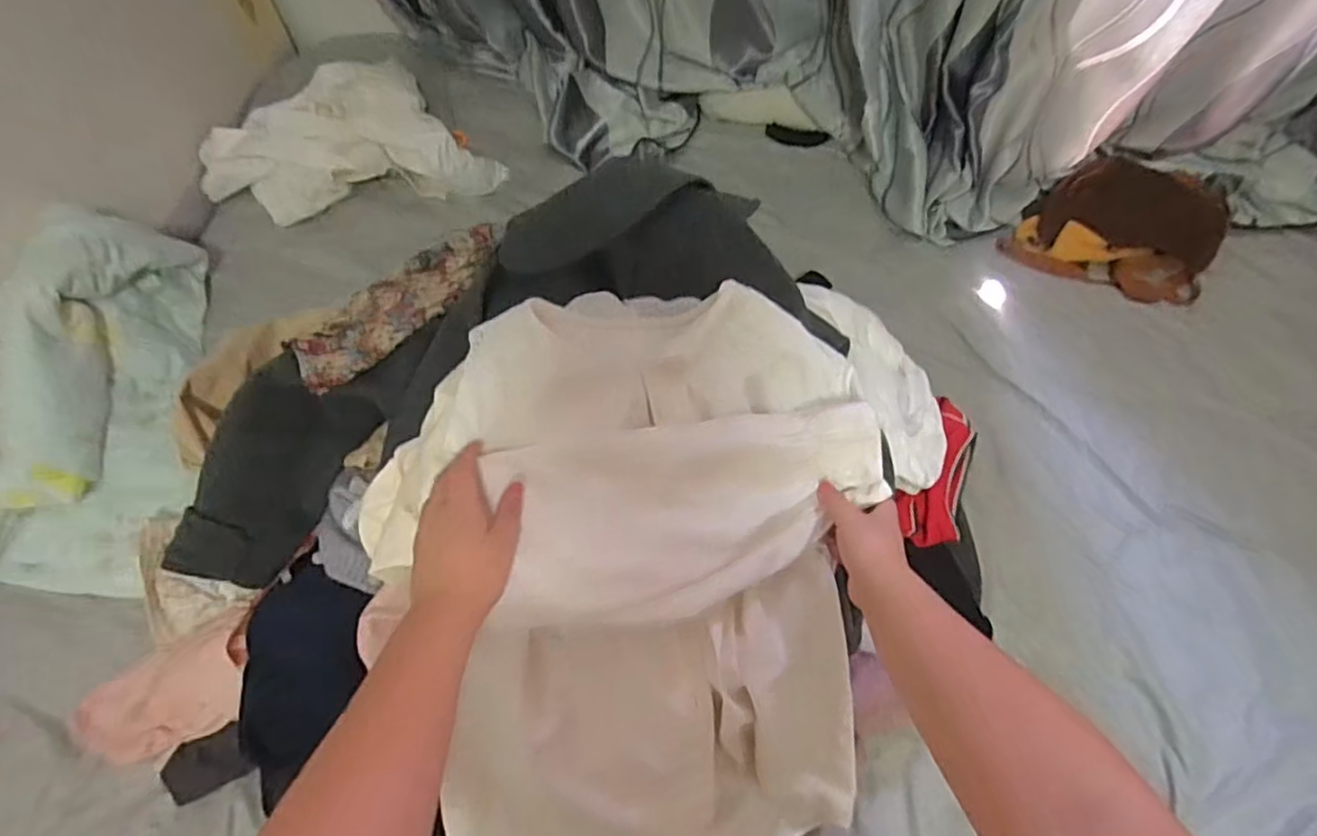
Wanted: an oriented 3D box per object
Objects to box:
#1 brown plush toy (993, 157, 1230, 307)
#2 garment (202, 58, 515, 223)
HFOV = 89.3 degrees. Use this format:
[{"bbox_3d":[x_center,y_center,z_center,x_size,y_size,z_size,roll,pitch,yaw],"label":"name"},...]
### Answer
[{"bbox_3d":[0.775,-0.314,1.129,0.317,0.126,0.180,18,64,7],"label":"brown plush toy"},{"bbox_3d":[-0.512,-0.456,1.088,0.448,0.125,0.237,-23,66,-13],"label":"garment"}]

